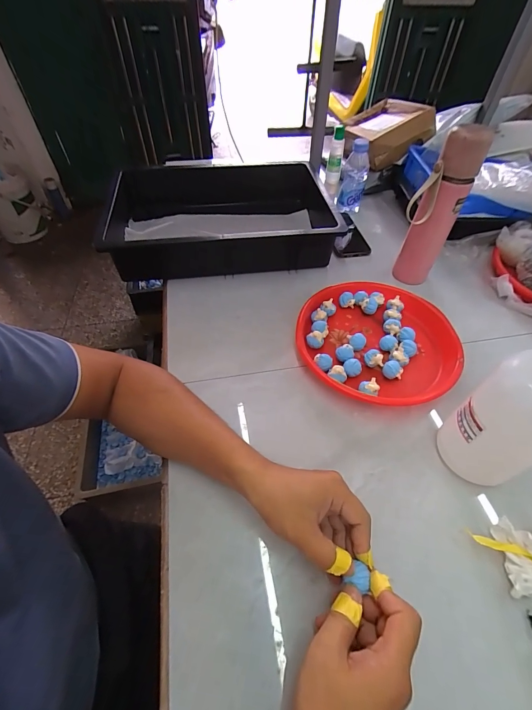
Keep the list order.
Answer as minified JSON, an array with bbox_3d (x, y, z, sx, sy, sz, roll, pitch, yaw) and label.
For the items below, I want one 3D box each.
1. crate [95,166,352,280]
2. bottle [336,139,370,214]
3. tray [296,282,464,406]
[{"bbox_3d":[-0.090,-0.300,0.715,0.444,0.107,0.328,-7,51,-6],"label":"crate"},{"bbox_3d":[0.205,-0.410,0.758,0.058,0.149,0.057,11,51,9],"label":"bottle"},{"bbox_3d":[0.177,-0.025,0.534,0.240,0.039,0.247,1,50,1],"label":"tray"}]

